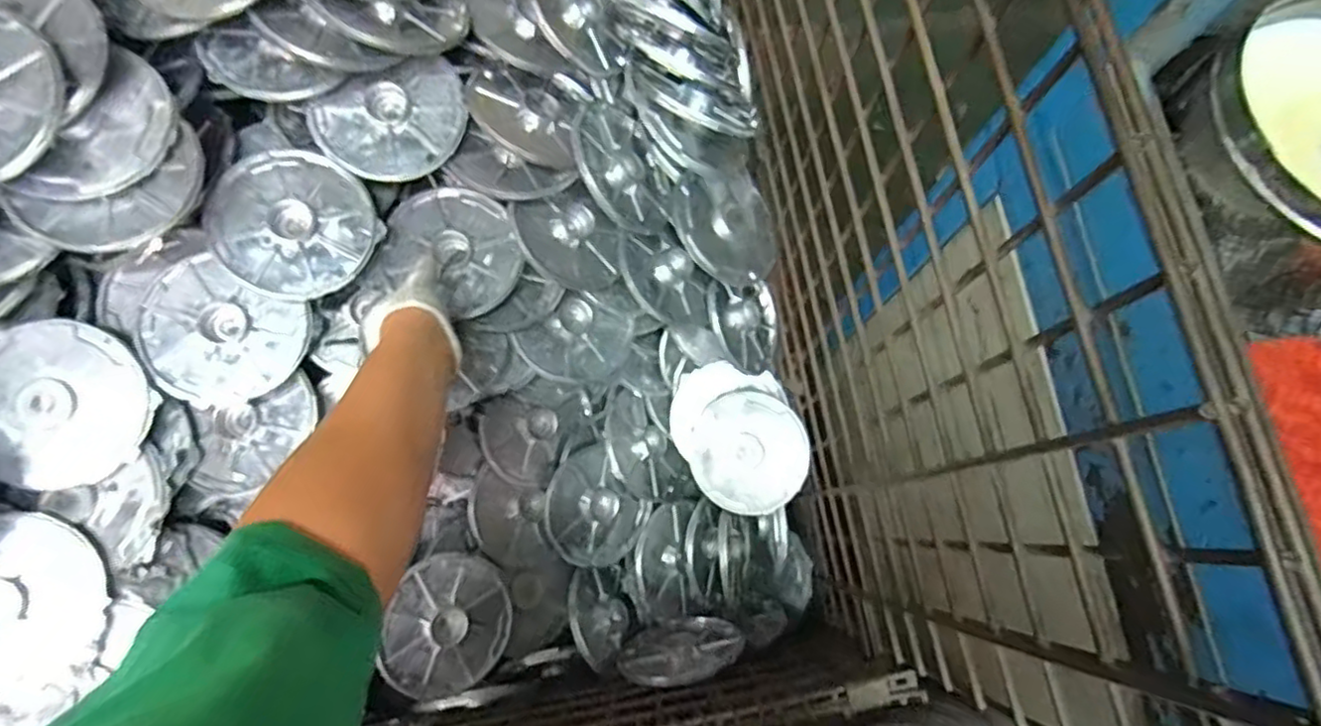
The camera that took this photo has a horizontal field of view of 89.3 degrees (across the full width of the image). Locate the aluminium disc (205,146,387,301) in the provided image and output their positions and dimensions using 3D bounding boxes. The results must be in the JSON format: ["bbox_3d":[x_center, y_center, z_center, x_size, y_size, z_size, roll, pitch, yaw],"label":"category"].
[{"bbox_3d":[-0.341,-0.129,0.622,0.136,0.014,0.136,2,81,-15],"label":"aluminium disc"}]

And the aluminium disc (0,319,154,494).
[{"bbox_3d":[-0.503,0.032,0.564,0.120,0.017,0.140,-19,94,-14],"label":"aluminium disc"}]

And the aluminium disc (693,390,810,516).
[{"bbox_3d":[0.103,0.106,0.784,0.135,0.007,0.136,-2,85,23],"label":"aluminium disc"}]

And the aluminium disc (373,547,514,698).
[{"bbox_3d":[-0.222,0.276,0.704,0.126,0.014,0.141,35,66,-22],"label":"aluminium disc"}]

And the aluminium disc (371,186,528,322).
[{"bbox_3d":[-0.207,-0.117,0.673,0.135,0.024,0.125,0,75,-1],"label":"aluminium disc"}]

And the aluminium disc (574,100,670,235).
[{"bbox_3d":[-0.043,-0.200,0.689,0.023,0.118,0.139,-20,95,38],"label":"aluminium disc"}]

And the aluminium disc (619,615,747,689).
[{"bbox_3d":[0.023,0.327,0.761,0.140,0.115,0.018,-16,96,1],"label":"aluminium disc"}]

